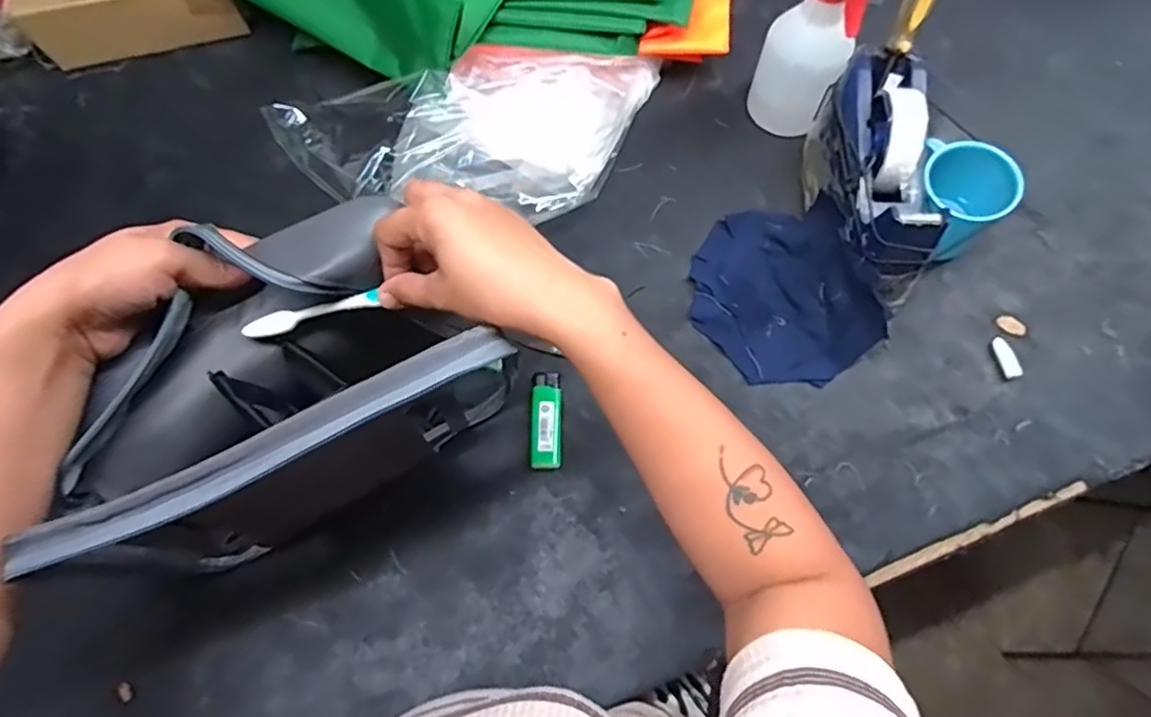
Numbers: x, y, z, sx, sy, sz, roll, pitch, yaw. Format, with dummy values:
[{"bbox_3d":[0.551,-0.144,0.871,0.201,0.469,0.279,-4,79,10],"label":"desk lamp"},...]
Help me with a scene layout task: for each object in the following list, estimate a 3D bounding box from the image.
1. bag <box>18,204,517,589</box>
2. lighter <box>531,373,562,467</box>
[{"bbox_3d":[-0.179,0.034,0.410,0.249,0.212,0.139,-27,70,-9],"label":"bag"},{"bbox_3d":[-0.024,0.050,0.516,0.025,0.011,0.081,-1,69,1],"label":"lighter"}]

